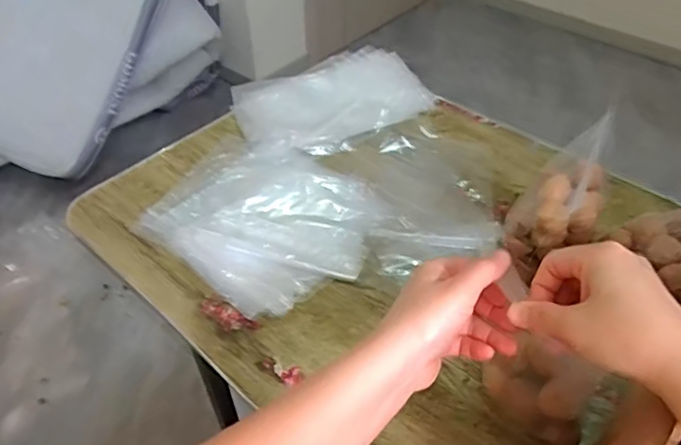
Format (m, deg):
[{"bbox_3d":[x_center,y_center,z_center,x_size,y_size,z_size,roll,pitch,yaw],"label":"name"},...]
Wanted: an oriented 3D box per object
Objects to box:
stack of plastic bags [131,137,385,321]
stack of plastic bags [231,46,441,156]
[{"bbox_3d":[-0.093,-0.011,0.692,0.266,0.016,0.235,31,53,27],"label":"stack of plastic bags"},{"bbox_3d":[-0.011,-0.186,0.839,0.282,0.028,0.189,-19,48,-18],"label":"stack of plastic bags"}]

